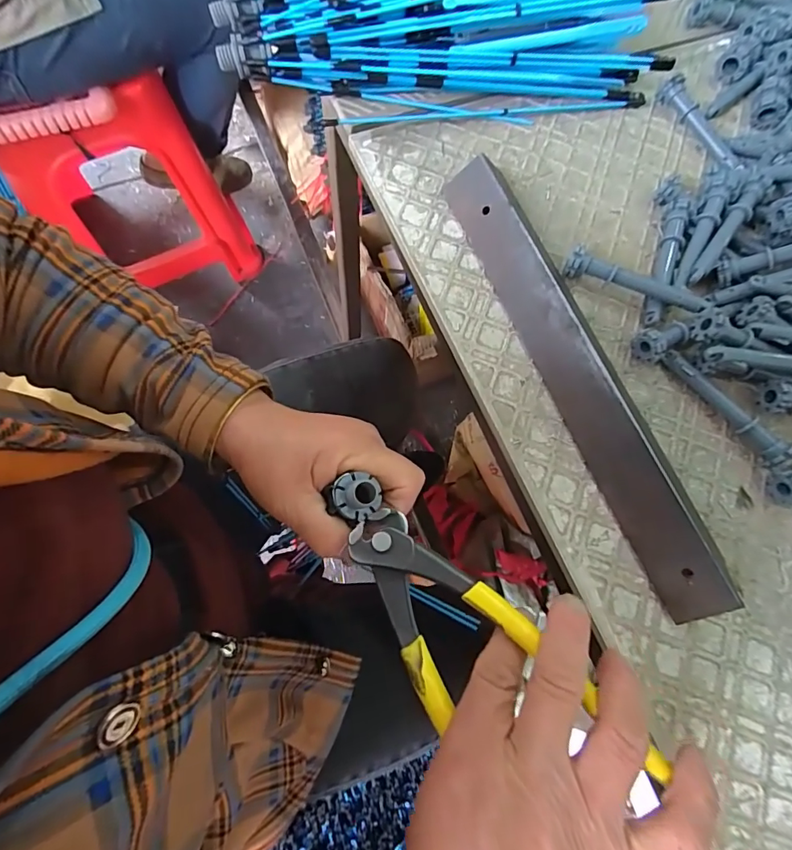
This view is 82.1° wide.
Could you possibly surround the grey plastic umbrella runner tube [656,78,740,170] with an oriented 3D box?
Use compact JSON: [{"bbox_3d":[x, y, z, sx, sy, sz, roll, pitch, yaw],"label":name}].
[{"bbox_3d":[0.239,-0.235,0.357,0.014,0.019,0.086,-28,78,-10],"label":"grey plastic umbrella runner tube"}]

